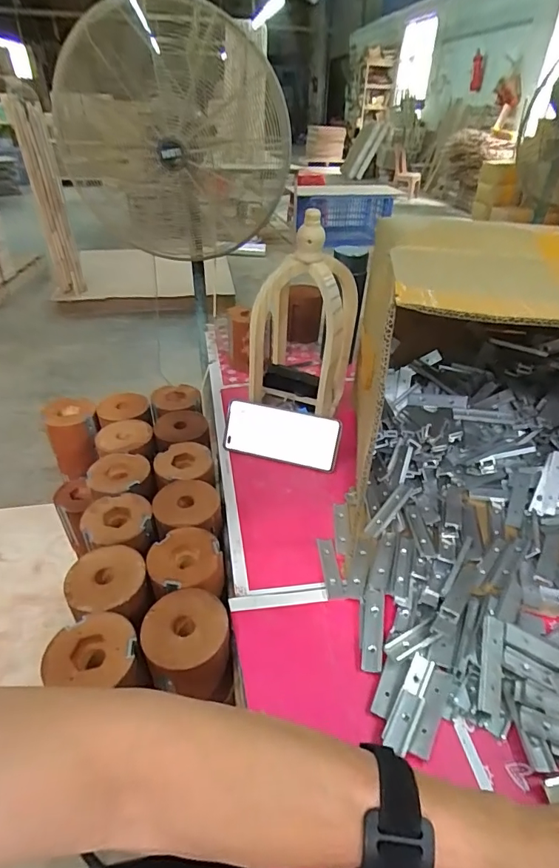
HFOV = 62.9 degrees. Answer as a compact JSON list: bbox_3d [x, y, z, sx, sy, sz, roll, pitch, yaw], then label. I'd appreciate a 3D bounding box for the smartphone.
[{"bbox_3d":[0.002,0.003,0.641,0.160,0.076,0.008,11,12,9],"label":"smartphone"}]

